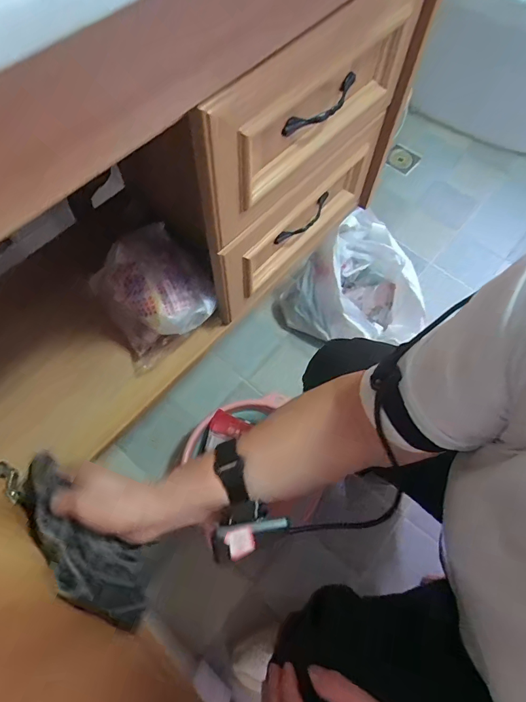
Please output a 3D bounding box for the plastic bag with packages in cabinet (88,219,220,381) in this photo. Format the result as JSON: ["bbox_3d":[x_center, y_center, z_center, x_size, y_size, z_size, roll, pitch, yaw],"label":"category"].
[{"bbox_3d":[-0.158,-0.088,0.609,0.157,0.107,0.160,-26,70,-13],"label":"plastic bag with packages in cabinet"}]

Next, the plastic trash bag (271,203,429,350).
[{"bbox_3d":[0.205,-0.149,0.975,0.320,0.246,0.209,14,66,4],"label":"plastic trash bag"}]

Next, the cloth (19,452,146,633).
[{"bbox_3d":[-0.181,0.196,0.418,0.066,0.086,0.198,-38,86,-17],"label":"cloth"}]

